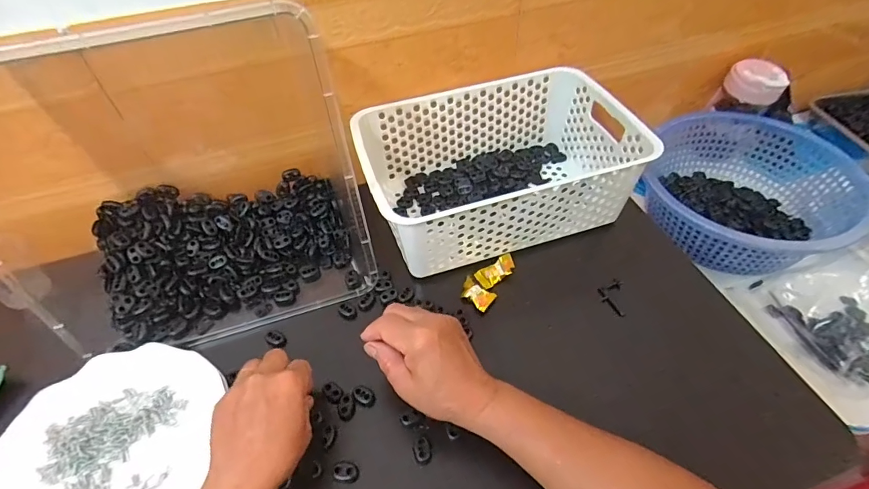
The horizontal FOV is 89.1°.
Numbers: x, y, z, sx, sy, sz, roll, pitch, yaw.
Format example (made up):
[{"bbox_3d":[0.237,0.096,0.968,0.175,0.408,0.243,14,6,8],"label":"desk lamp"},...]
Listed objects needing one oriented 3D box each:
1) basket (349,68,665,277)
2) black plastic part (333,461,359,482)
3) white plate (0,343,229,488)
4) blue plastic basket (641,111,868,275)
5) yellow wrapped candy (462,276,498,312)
[{"bbox_3d":[0.070,-0.093,0.540,0.300,0.112,0.205,-15,51,-10],"label":"basket"},{"bbox_3d":[-0.075,0.193,0.374,0.022,0.009,0.015,0,50,3],"label":"black plastic part"},{"bbox_3d":[-0.281,0.178,0.377,0.163,0.024,0.180,-4,50,-1],"label":"white plate"},{"bbox_3d":[0.426,-0.068,0.622,0.271,0.105,0.268,-1,50,2],"label":"blue plastic basket"},{"bbox_3d":[0.046,0.052,0.482,0.041,0.013,0.027,34,59,27],"label":"yellow wrapped candy"}]

